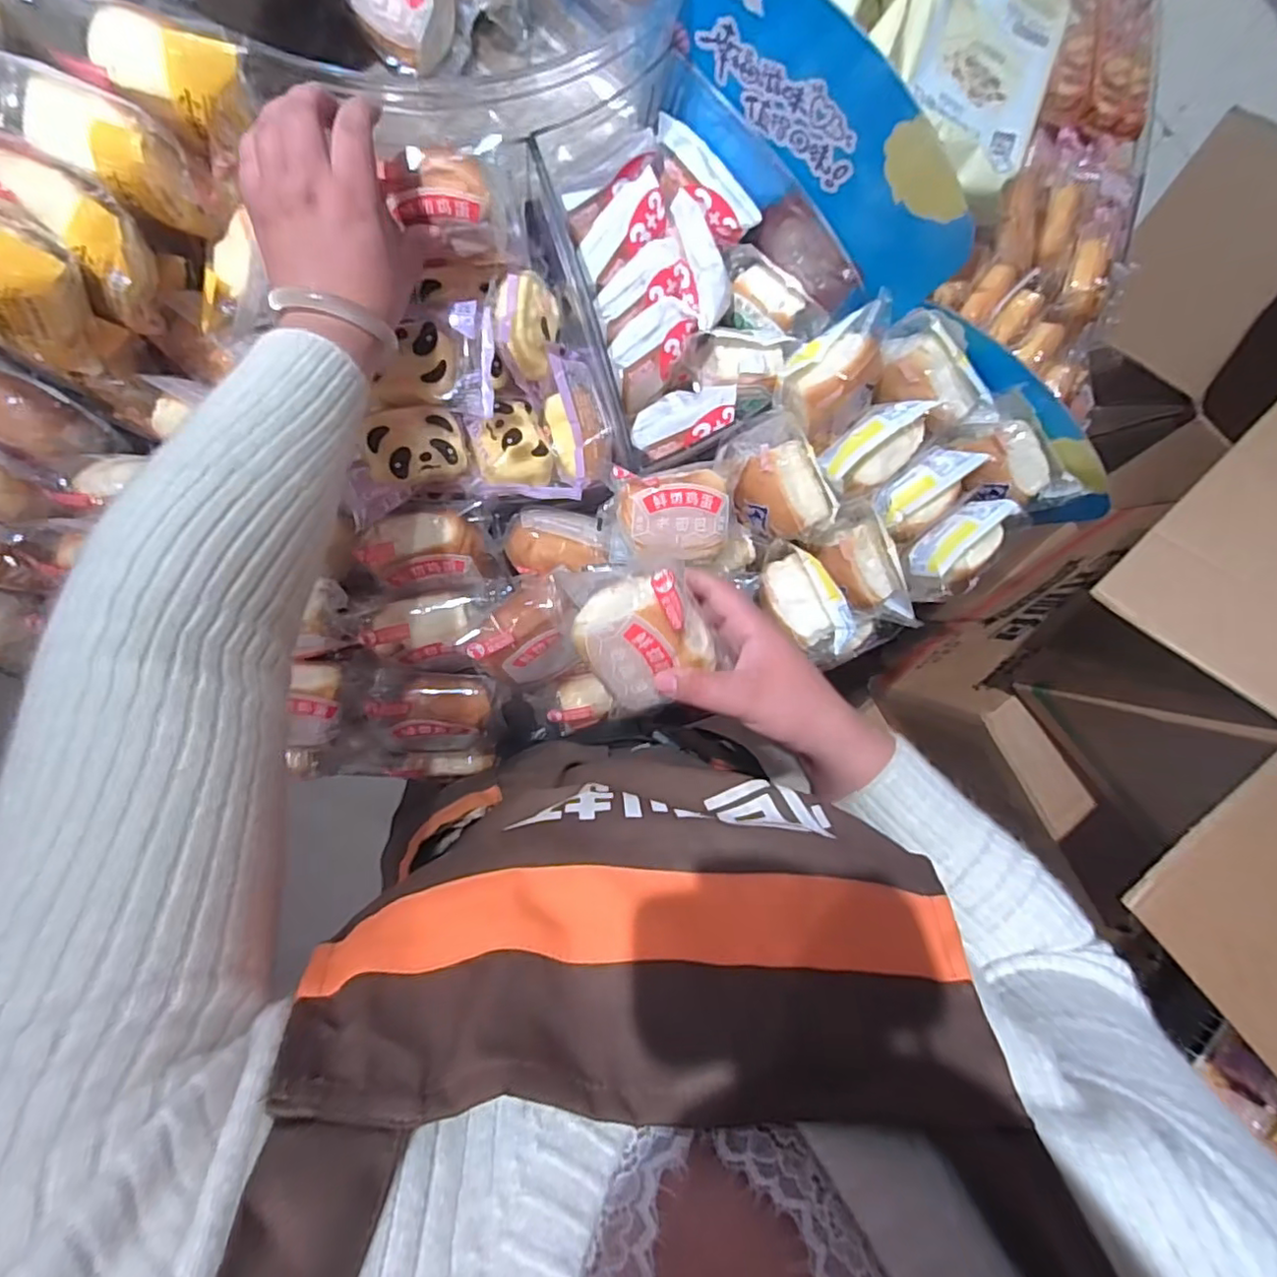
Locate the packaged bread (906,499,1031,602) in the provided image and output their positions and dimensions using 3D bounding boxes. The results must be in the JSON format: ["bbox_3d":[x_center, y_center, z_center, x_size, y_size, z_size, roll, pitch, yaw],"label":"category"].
[{"bbox_3d":[0.291,-0.081,0.564,0.121,0.046,0.062,-44,99,-3],"label":"packaged bread"}]

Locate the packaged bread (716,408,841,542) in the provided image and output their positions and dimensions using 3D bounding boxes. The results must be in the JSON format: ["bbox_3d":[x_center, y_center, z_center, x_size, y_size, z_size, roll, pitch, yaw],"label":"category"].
[{"bbox_3d":[0.116,-0.136,0.537,0.068,0.049,0.111,-24,97,-6],"label":"packaged bread"}]

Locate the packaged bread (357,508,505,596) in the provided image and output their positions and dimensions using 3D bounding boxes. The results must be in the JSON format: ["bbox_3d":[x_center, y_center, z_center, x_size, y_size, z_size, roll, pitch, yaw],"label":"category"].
[{"bbox_3d":[-0.173,-0.074,0.526,0.109,0.044,0.067,-3,95,-8],"label":"packaged bread"}]

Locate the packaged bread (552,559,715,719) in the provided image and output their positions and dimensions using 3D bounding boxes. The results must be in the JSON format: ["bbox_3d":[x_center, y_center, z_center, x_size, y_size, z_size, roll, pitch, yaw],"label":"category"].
[{"bbox_3d":[0.004,-0.006,0.402,0.083,0.055,0.097,-24,119,20],"label":"packaged bread"}]

